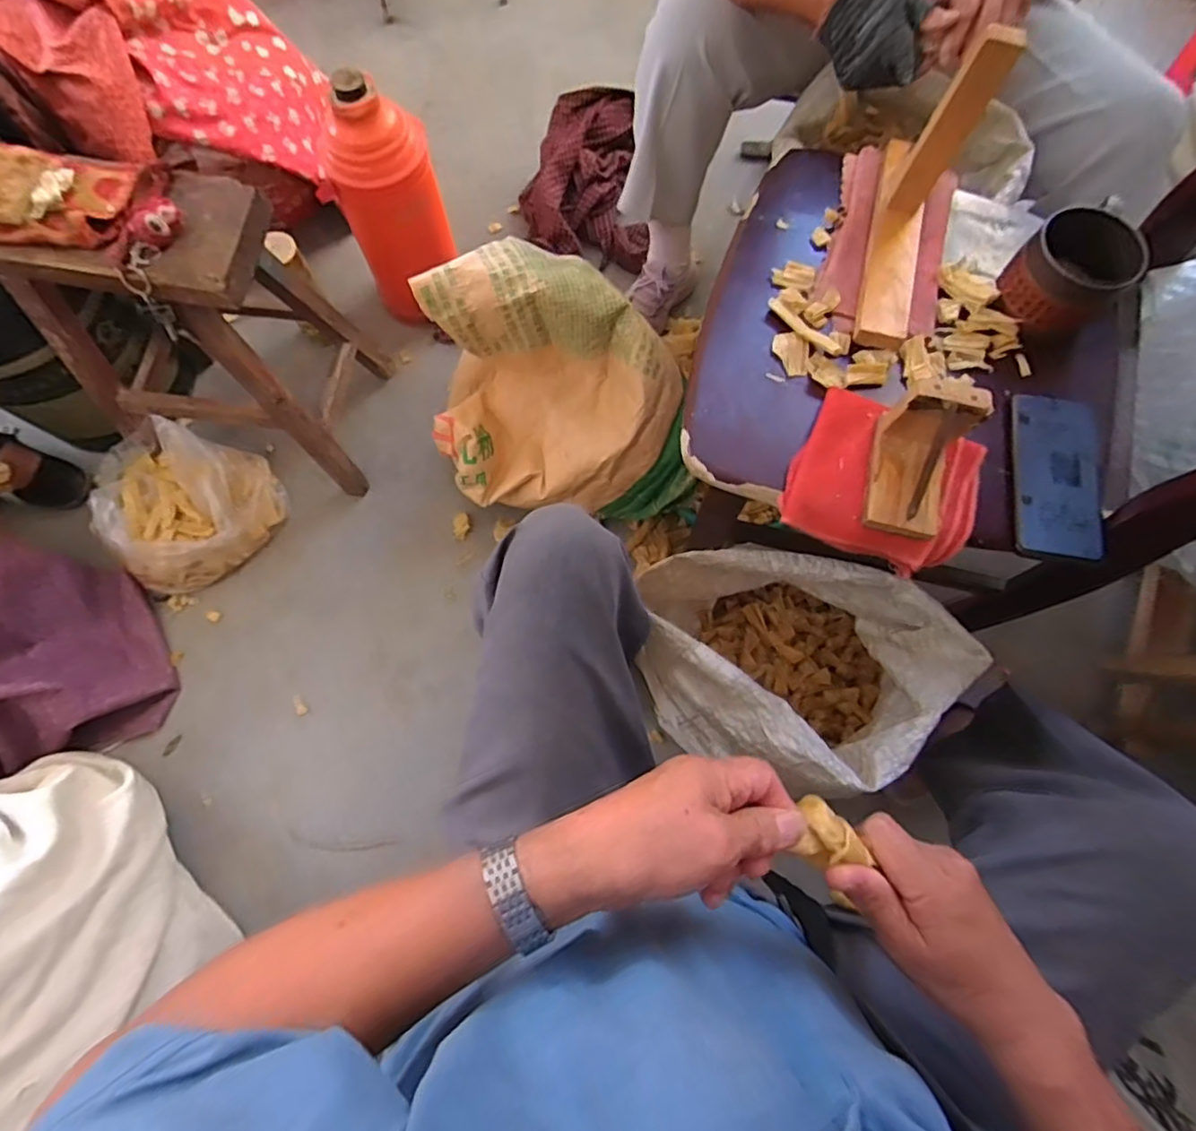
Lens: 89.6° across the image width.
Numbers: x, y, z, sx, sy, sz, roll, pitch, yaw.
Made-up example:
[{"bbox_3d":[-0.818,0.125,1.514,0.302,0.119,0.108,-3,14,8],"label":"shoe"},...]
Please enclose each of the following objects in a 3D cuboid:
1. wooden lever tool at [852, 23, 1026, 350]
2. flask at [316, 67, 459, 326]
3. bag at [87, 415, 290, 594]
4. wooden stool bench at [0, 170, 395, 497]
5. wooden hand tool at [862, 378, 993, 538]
[{"bbox_3d":[0.303,-0.352,0.545,0.050,0.168,0.251,15,74,5],"label":"wooden lever tool"},{"bbox_3d":[-0.329,-0.568,0.942,0.170,0.326,0.143,-24,74,-6],"label":"flask"},{"bbox_3d":[-0.655,-0.111,0.954,0.236,0.130,0.234,-36,76,-10],"label":"bag"},{"bbox_3d":[-0.557,-0.315,0.843,0.354,0.405,0.242,5,73,2],"label":"wooden stool bench"},{"bbox_3d":[0.275,-0.089,0.509,0.064,0.077,0.110,14,74,5],"label":"wooden hand tool"}]

